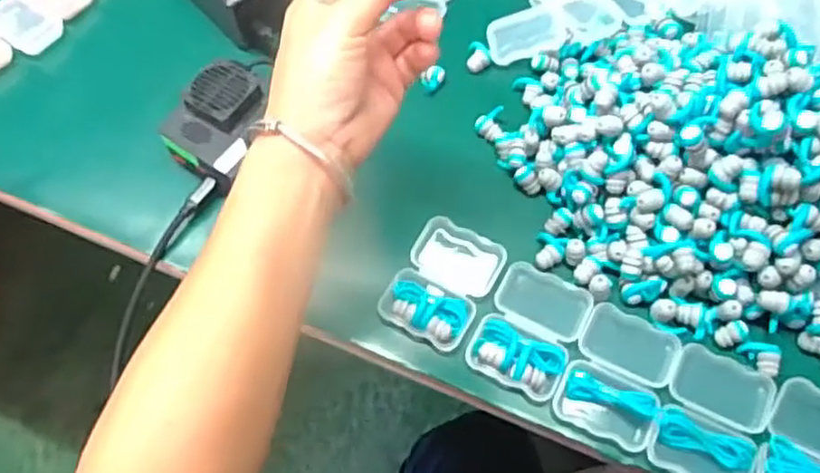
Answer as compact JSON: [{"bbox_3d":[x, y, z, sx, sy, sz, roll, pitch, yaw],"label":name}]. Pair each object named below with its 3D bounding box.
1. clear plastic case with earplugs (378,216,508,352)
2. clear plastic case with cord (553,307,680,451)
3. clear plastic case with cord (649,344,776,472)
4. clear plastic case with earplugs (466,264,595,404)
[{"bbox_3d":[0.020,0.029,0.435,0.055,0.015,0.076,27,67,14],"label":"clear plastic case with earplugs"},{"bbox_3d":[0.122,0.081,0.408,0.055,0.022,0.075,25,66,13],"label":"clear plastic case with cord"},{"bbox_3d":[0.170,0.104,0.392,0.054,0.018,0.072,26,66,13],"label":"clear plastic case with cord"},{"bbox_3d":[0.073,0.056,0.420,0.055,0.020,0.075,26,66,13],"label":"clear plastic case with earplugs"}]

